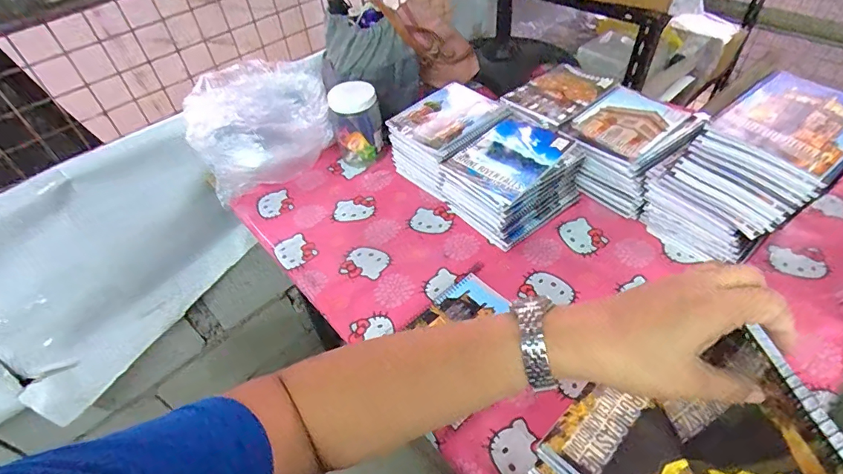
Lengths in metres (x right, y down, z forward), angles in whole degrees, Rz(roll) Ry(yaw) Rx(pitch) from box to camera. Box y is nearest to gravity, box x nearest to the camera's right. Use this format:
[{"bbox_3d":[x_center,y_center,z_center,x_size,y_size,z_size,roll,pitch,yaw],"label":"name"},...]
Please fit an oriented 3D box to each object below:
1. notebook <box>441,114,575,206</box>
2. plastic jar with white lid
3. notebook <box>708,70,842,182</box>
[{"bbox_3d":[0.157,-0.149,0.798,0.150,0.016,0.206,33,59,31],"label":"notebook"},{"bbox_3d":[-0.136,-0.245,0.962,0.100,0.148,0.098,-13,47,-5],"label":"plastic jar with white lid"},{"bbox_3d":[0.511,-0.162,0.608,0.189,0.016,0.150,-30,51,-20],"label":"notebook"}]

